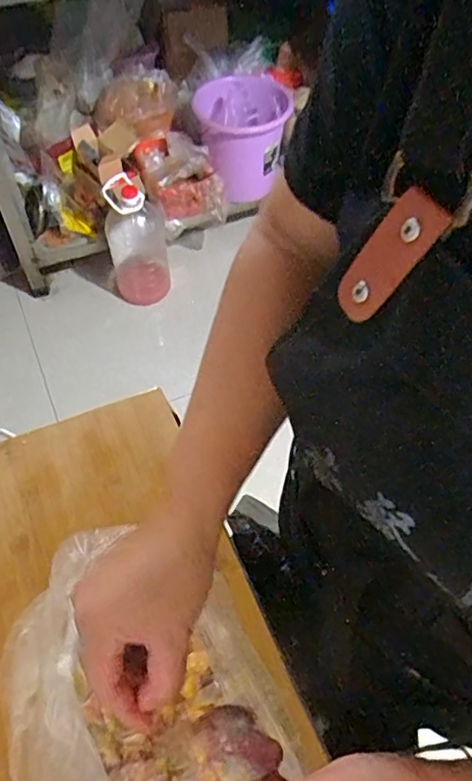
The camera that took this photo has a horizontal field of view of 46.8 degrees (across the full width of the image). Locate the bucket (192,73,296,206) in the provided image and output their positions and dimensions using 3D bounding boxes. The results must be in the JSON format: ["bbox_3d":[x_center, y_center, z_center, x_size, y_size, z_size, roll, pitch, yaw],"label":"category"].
[{"bbox_3d":[0.018,-0.709,1.549,0.263,0.218,0.269,-1,58,-3],"label":"bucket"}]

